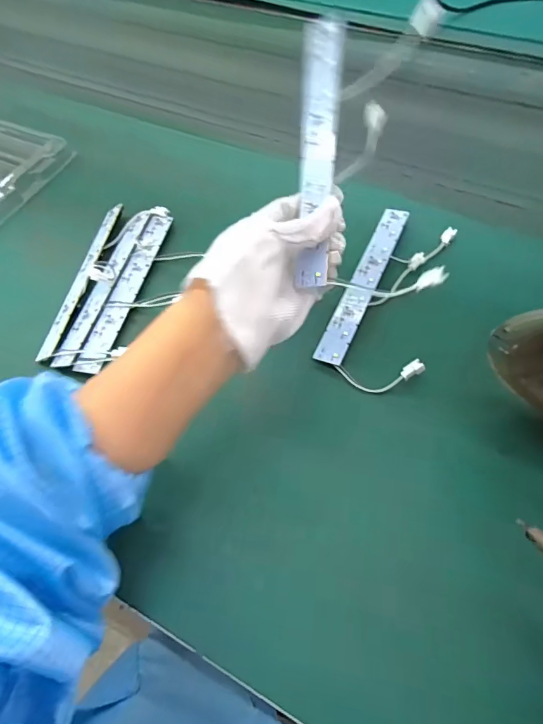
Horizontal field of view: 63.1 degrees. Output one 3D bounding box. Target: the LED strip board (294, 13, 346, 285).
[{"bbox_3d":[0.033,-0.150,0.318,0.027,0.007,0.192,3,87,18],"label":"LED strip board"}]

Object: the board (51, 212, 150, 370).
[{"bbox_3d":[-0.161,-0.078,0.429,0.022,0.004,0.189,10,59,8],"label":"board"}]

